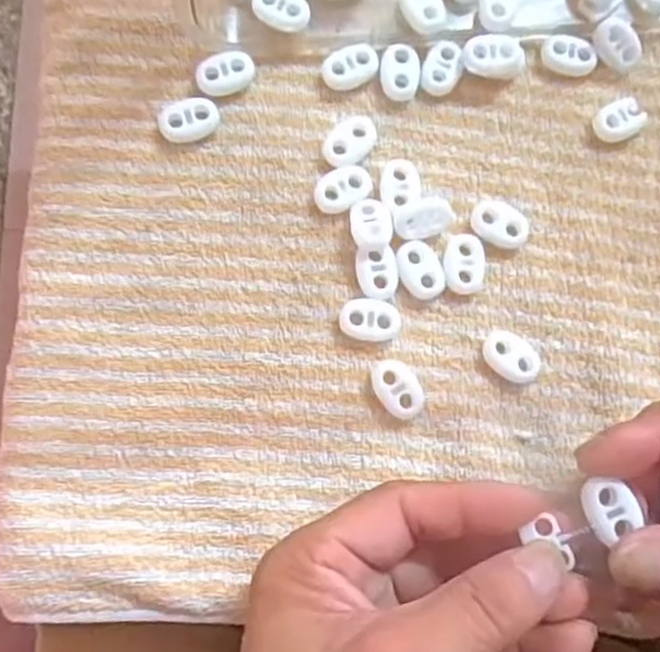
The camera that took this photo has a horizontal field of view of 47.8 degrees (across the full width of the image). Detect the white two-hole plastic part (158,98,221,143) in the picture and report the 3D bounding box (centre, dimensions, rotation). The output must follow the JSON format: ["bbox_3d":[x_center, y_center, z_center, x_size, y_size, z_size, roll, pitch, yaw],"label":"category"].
[{"bbox_3d":[-0.053,-0.078,0.280,0.023,0.007,0.015,-22,84,-6],"label":"white two-hole plastic part"}]

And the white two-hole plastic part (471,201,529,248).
[{"bbox_3d":[0.065,-0.039,0.283,0.022,0.006,0.017,32,81,1],"label":"white two-hole plastic part"}]

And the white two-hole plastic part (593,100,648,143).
[{"bbox_3d":[0.114,-0.080,0.293,0.020,0.008,0.015,-24,85,-7],"label":"white two-hole plastic part"}]

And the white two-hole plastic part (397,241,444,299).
[{"bbox_3d":[0.034,-0.021,0.275,0.015,0.004,0.022,-23,84,-7],"label":"white two-hole plastic part"}]

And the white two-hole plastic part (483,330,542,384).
[{"bbox_3d":[0.067,0.012,0.276,0.022,0.006,0.015,41,82,2],"label":"white two-hole plastic part"}]

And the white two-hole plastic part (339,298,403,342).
[{"bbox_3d":[0.015,-0.002,0.274,0.022,0.005,0.015,11,82,-2],"label":"white two-hole plastic part"}]

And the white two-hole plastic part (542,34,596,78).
[{"bbox_3d":[0.095,-0.108,0.295,0.022,0.008,0.014,23,81,0],"label":"white two-hole plastic part"}]

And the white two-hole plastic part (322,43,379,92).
[{"bbox_3d":[0.008,-0.100,0.289,0.022,0.006,0.016,-21,84,-6],"label":"white two-hole plastic part"}]

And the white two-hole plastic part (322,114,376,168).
[{"bbox_3d":[0.008,-0.070,0.285,0.017,0.005,0.024,43,82,2],"label":"white two-hole plastic part"}]

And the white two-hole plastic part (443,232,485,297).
[{"bbox_3d":[0.050,-0.023,0.279,0.015,0.006,0.023,3,82,-3],"label":"white two-hole plastic part"}]

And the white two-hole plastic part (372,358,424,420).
[{"bbox_3d":[0.025,0.023,0.271,0.016,0.006,0.023,-33,86,-7],"label":"white two-hole plastic part"}]

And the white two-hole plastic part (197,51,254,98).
[{"bbox_3d":[-0.040,-0.096,0.285,0.022,0.007,0.015,-19,84,-6],"label":"white two-hole plastic part"}]

